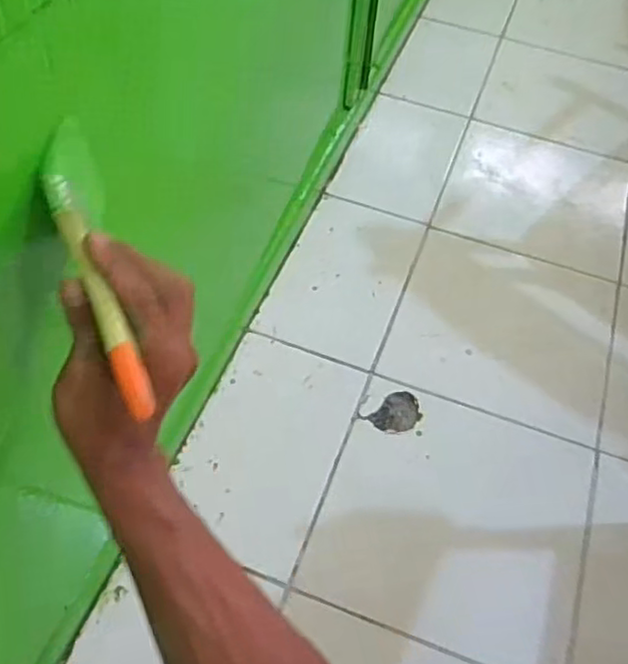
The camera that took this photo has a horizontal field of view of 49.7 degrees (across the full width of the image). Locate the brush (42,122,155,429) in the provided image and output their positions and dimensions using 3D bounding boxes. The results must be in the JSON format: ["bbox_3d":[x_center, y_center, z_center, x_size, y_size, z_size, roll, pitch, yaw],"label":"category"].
[{"bbox_3d":[-0.126,-0.041,0.391,0.031,0.015,0.191,-15,70,-15],"label":"brush"}]

